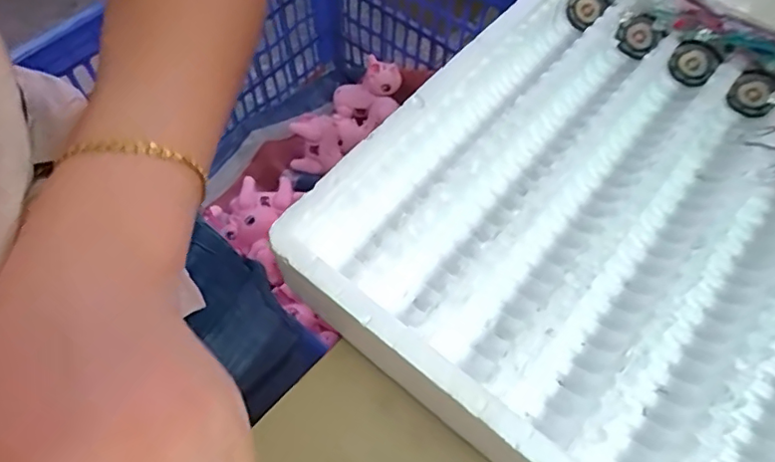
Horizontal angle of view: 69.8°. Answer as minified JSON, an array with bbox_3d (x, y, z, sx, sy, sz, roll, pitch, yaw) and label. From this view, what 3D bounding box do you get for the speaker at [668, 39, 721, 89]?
[{"bbox_3d":[0.163,-0.089,0.295,0.006,0.029,0.023,-36,66,-20],"label":"speaker"}]

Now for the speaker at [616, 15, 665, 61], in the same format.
[{"bbox_3d":[0.137,-0.105,0.304,0.022,0.024,0.008,27,63,15],"label":"speaker"}]

